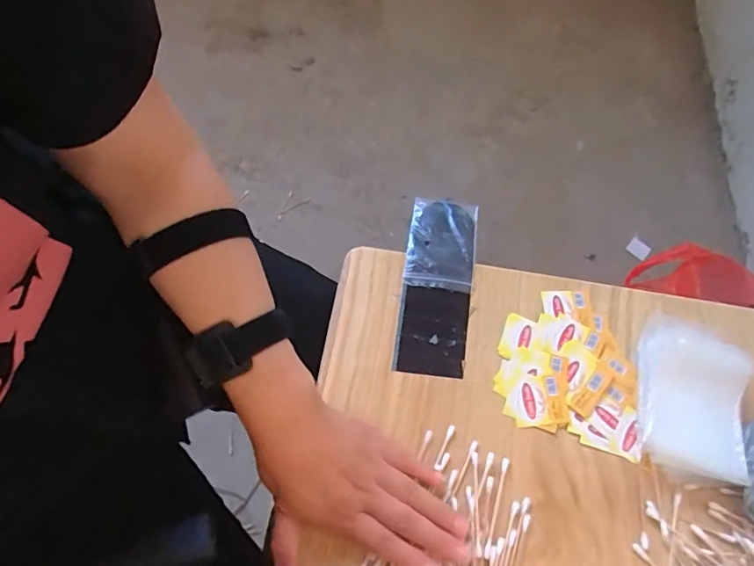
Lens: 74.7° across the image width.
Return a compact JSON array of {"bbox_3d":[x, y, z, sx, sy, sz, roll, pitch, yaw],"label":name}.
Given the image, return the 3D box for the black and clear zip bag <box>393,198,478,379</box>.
[{"bbox_3d":[0.056,-0.003,0.446,0.063,0.008,0.174,9,64,2],"label":"black and clear zip bag"}]

